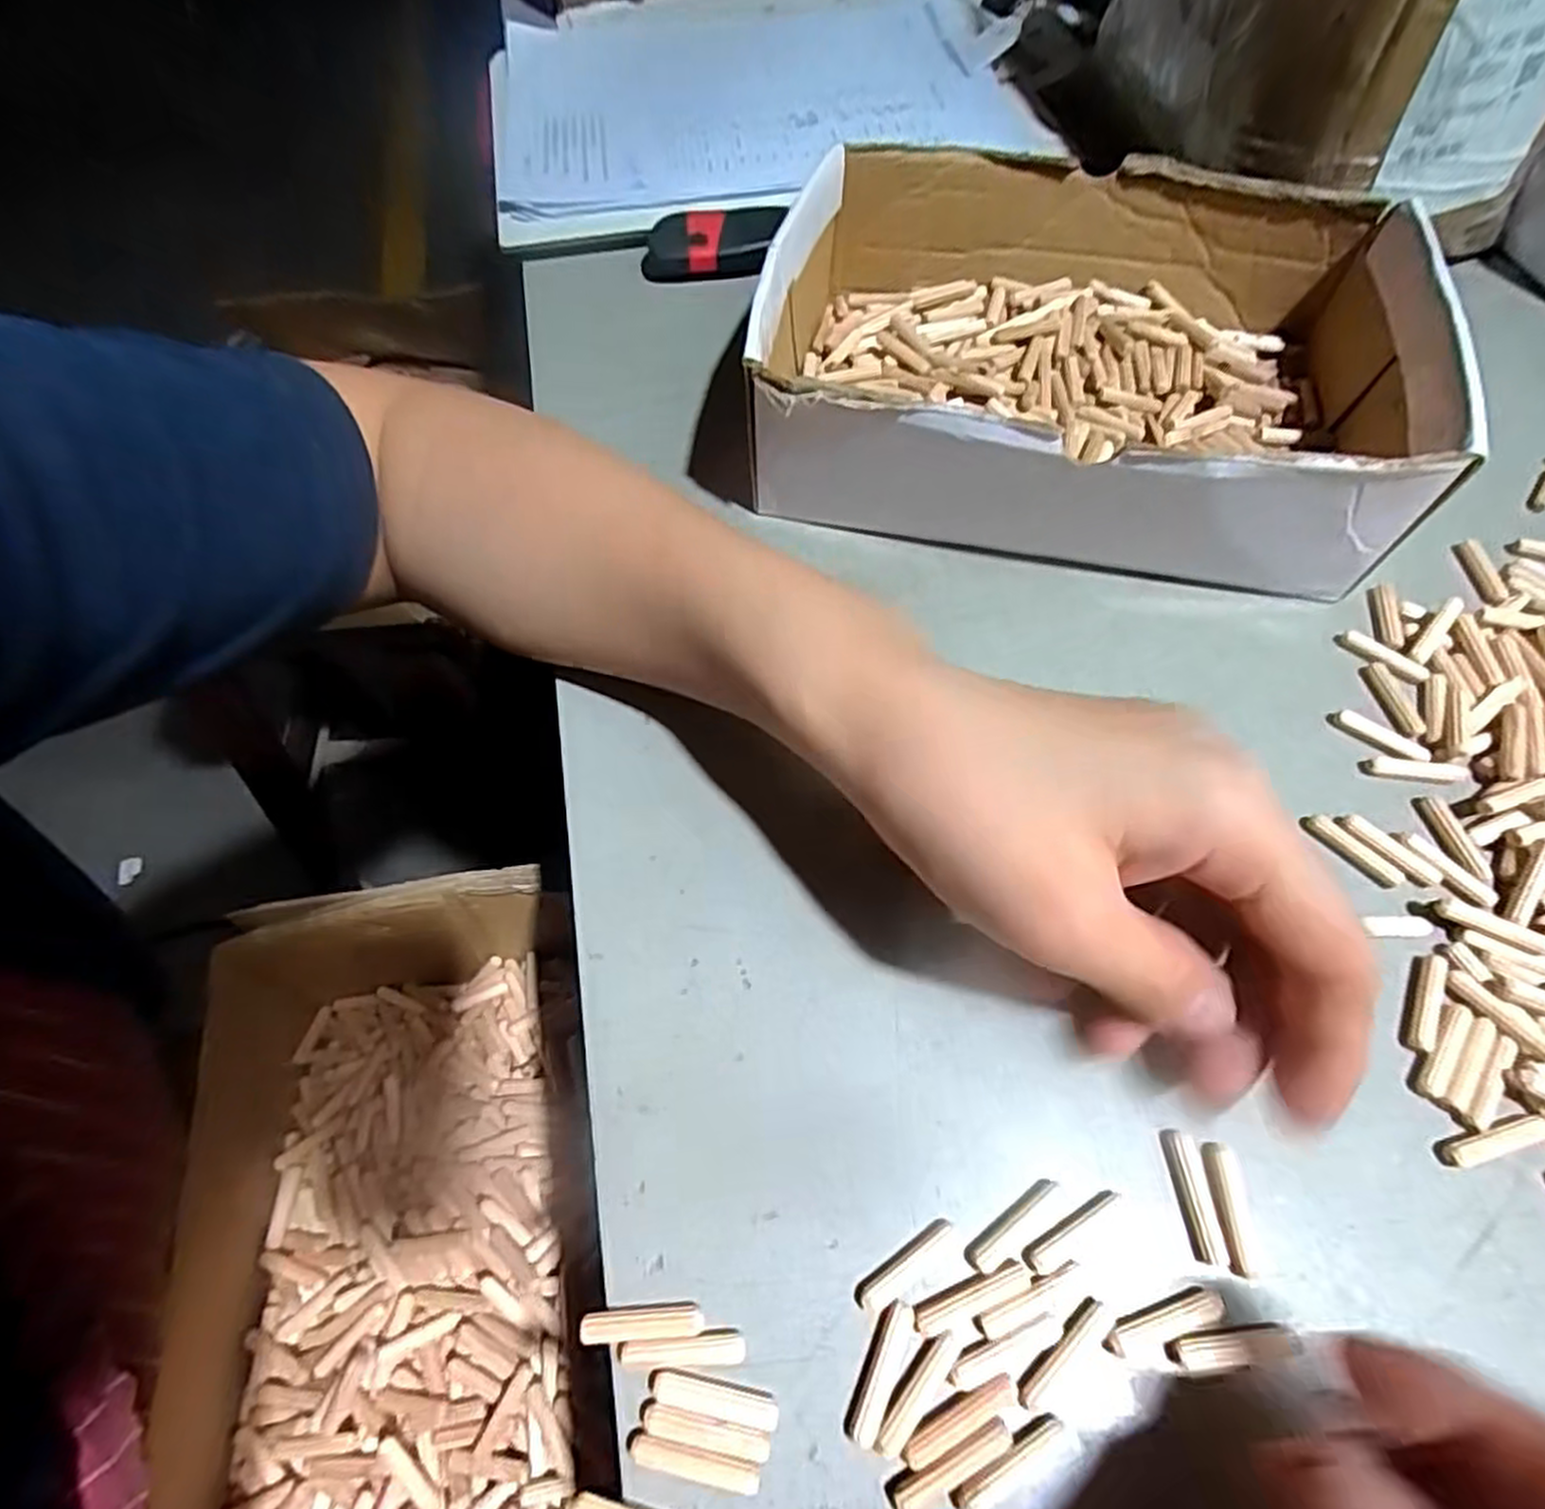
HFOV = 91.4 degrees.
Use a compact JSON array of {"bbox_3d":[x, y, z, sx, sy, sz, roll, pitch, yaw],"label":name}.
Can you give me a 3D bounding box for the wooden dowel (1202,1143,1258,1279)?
[{"bbox_3d":[0.118,0.117,0.194,0.007,0.004,0.029,-3,62,2],"label":"wooden dowel"}]

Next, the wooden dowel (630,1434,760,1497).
[{"bbox_3d":[-0.018,0.162,0.171,0.029,0.004,0.006,9,63,8],"label":"wooden dowel"}]

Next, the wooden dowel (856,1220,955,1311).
[{"bbox_3d":[0.034,0.128,0.190,0.029,0.004,0.007,-33,65,-13],"label":"wooden dowel"}]

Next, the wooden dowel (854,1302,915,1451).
[{"bbox_3d":[0.027,0.147,0.180,0.006,0.004,0.029,22,65,14],"label":"wooden dowel"}]

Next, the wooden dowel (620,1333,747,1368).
[{"bbox_3d":[-0.022,0.144,0.181,0.030,0.004,0.006,-4,62,2],"label":"wooden dowel"}]

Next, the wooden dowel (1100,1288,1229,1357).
[{"bbox_3d":[0.095,0.138,0.182,0.030,0.004,0.007,-18,62,-6],"label":"wooden dowel"}]

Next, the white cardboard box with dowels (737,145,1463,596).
[{"bbox_3d":[0.121,-0.156,0.301,0.235,0.070,0.174,11,63,9],"label":"white cardboard box with dowels"}]

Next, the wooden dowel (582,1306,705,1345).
[{"bbox_3d":[-0.032,0.140,0.185,0.030,0.004,0.006,-6,62,1],"label":"wooden dowel"}]

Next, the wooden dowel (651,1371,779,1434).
[{"bbox_3d":[-0.014,0.152,0.176,0.030,0.004,0.006,8,63,8],"label":"wooden dowel"}]

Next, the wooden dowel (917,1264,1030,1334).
[{"bbox_3d":[0.049,0.133,0.184,0.030,0.004,0.006,-20,62,-7],"label":"wooden dowel"}]

